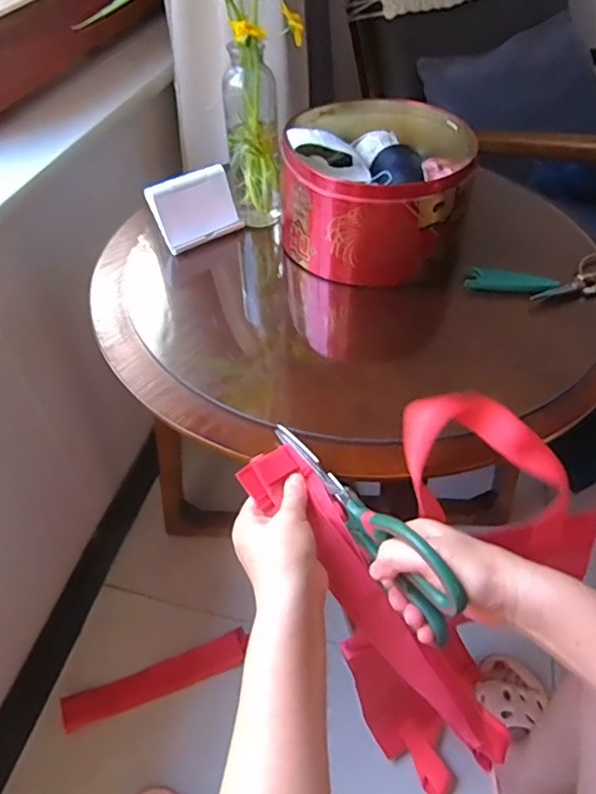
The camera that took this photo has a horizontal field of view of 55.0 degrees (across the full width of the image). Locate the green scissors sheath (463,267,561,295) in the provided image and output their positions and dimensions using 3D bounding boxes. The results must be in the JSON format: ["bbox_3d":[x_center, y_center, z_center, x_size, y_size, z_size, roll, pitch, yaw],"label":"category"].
[{"bbox_3d":[0.225,-0.121,0.605,0.090,0.016,0.023,10,48,10],"label":"green scissors sheath"}]

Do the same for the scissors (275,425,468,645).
[{"bbox_3d":[0.041,0.085,0.415,0.012,0.062,0.197,-27,47,-22],"label":"scissors"}]

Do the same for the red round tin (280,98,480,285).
[{"bbox_3d":[0.090,-0.243,0.650,0.195,0.109,0.234,8,48,8],"label":"red round tin"}]

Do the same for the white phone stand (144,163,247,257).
[{"bbox_3d":[-0.117,-0.218,0.662,0.102,0.076,0.013,-33,24,-30],"label":"white phone stand"}]

